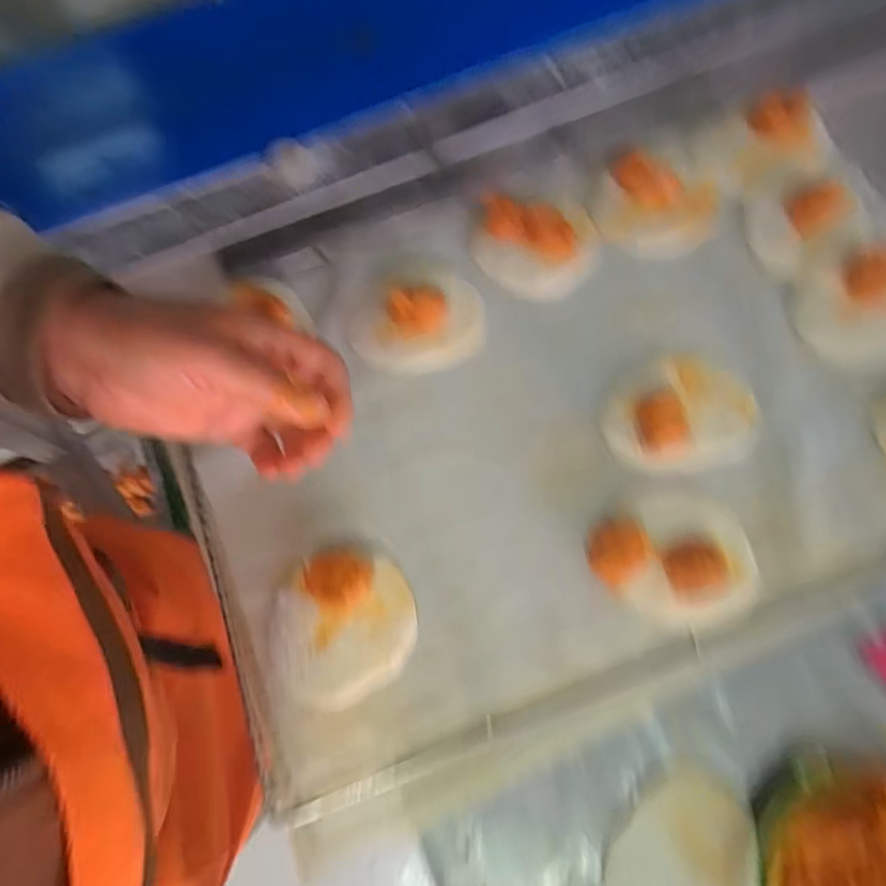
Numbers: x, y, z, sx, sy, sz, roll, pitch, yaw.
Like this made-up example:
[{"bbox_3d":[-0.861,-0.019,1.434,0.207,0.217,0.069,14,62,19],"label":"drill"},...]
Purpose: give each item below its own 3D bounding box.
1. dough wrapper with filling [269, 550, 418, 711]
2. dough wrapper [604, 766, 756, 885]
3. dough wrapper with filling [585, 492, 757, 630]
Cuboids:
[{"bbox_3d":[-0.068,0.123,0.377,0.093,0.019,0.096,-1,74,2],"label":"dough wrapper with filling"},{"bbox_3d":[0.142,0.246,0.339,0.078,0.008,0.093,5,76,19],"label":"dough wrapper"},{"bbox_3d":[0.155,0.079,0.378,0.104,0.023,0.085,-13,74,-2],"label":"dough wrapper with filling"}]

